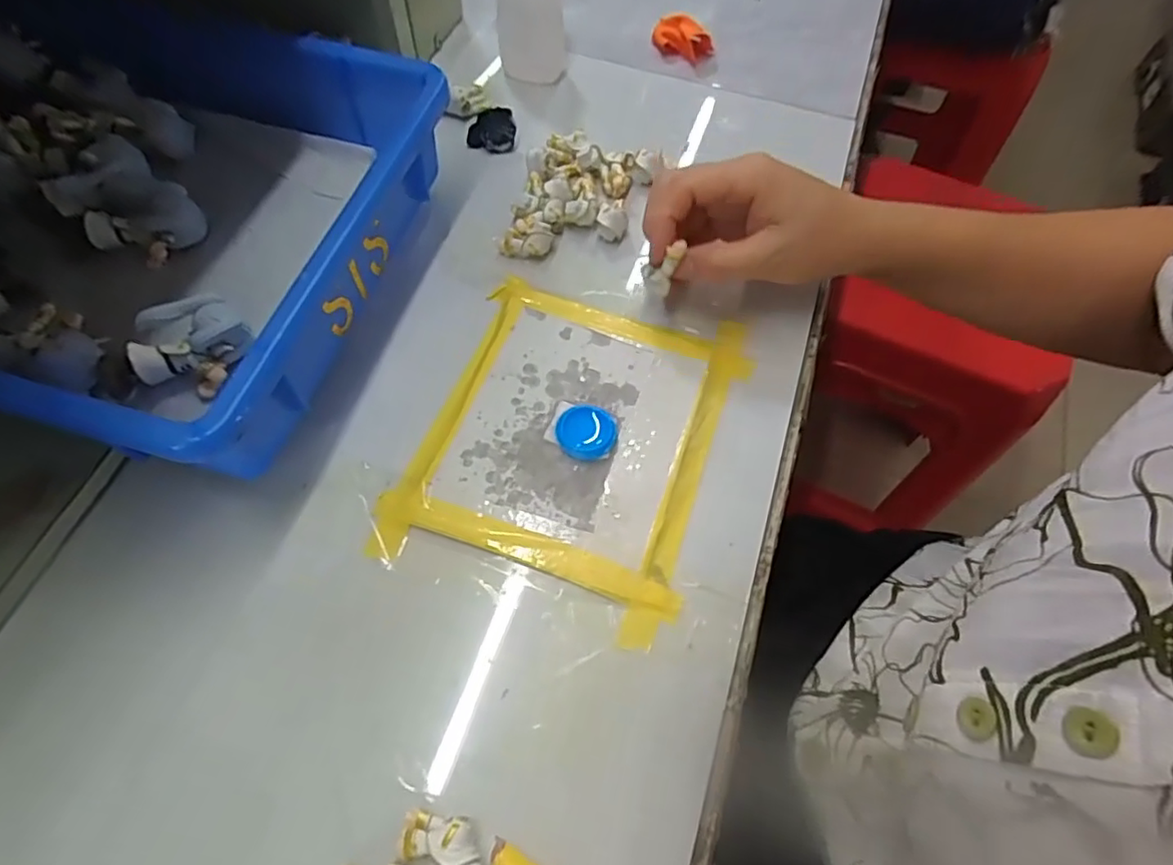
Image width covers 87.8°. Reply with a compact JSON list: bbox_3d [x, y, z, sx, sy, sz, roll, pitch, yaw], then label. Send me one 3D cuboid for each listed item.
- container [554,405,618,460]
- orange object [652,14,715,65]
[{"bbox_3d":[0.000,-0.001,0.304,0.030,0.006,0.029,1,63,-2],"label":"container"},{"bbox_3d":[0.073,-0.295,0.457,0.046,0.026,0.016,12,63,4],"label":"orange object"}]

